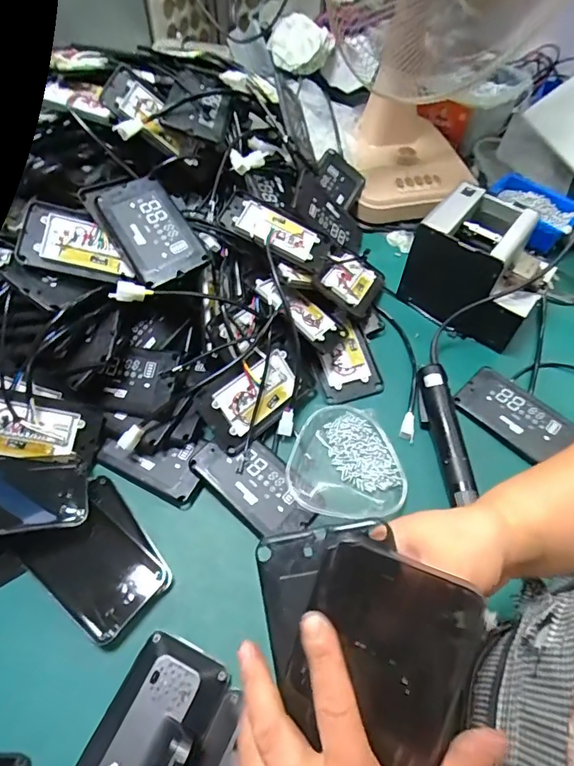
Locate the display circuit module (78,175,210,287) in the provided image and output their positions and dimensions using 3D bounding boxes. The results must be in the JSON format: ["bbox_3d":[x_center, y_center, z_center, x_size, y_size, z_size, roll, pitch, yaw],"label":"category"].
[{"bbox_3d":[-0.176,-0.195,0.583,0.090,0.019,0.173,-34,76,-13],"label":"display circuit module"}]

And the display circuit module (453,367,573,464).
[{"bbox_3d":[0.307,0.041,0.627,0.145,0.014,0.085,39,65,21],"label":"display circuit module"}]

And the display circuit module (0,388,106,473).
[{"bbox_3d":[-0.304,0.052,0.551,0.156,0.017,0.078,12,88,-22],"label":"display circuit module"}]

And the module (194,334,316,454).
[{"bbox_3d":[-0.037,0.017,0.599,0.151,0.027,0.095,-40,103,-24],"label":"module"}]

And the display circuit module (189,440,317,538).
[{"bbox_3d":[-0.038,0.118,0.560,0.149,0.016,0.080,37,65,20],"label":"display circuit module"}]

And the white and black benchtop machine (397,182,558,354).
[{"bbox_3d":[0.281,-0.166,0.679,0.179,0.139,0.132,40,66,21],"label":"white and black benchtop machine"}]

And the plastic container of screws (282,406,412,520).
[{"bbox_3d":[0.068,0.092,0.569,0.137,0.029,0.141,0,58,0],"label":"plastic container of screws"}]

